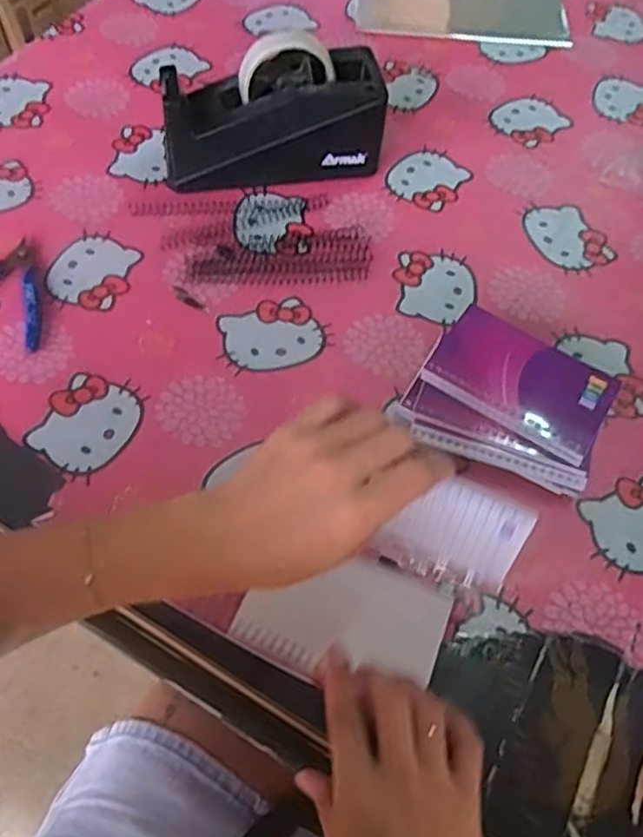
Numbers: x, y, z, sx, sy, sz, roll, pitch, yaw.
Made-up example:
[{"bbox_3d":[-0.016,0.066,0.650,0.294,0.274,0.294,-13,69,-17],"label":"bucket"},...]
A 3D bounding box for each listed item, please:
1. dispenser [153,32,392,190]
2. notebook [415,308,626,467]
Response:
[{"bbox_3d":[-0.045,-0.274,0.614,0.199,0.110,0.070,-10,59,-9],"label":"dispenser"},{"bbox_3d":[0.148,-0.029,0.498,0.127,0.008,0.075,29,72,7],"label":"notebook"}]

